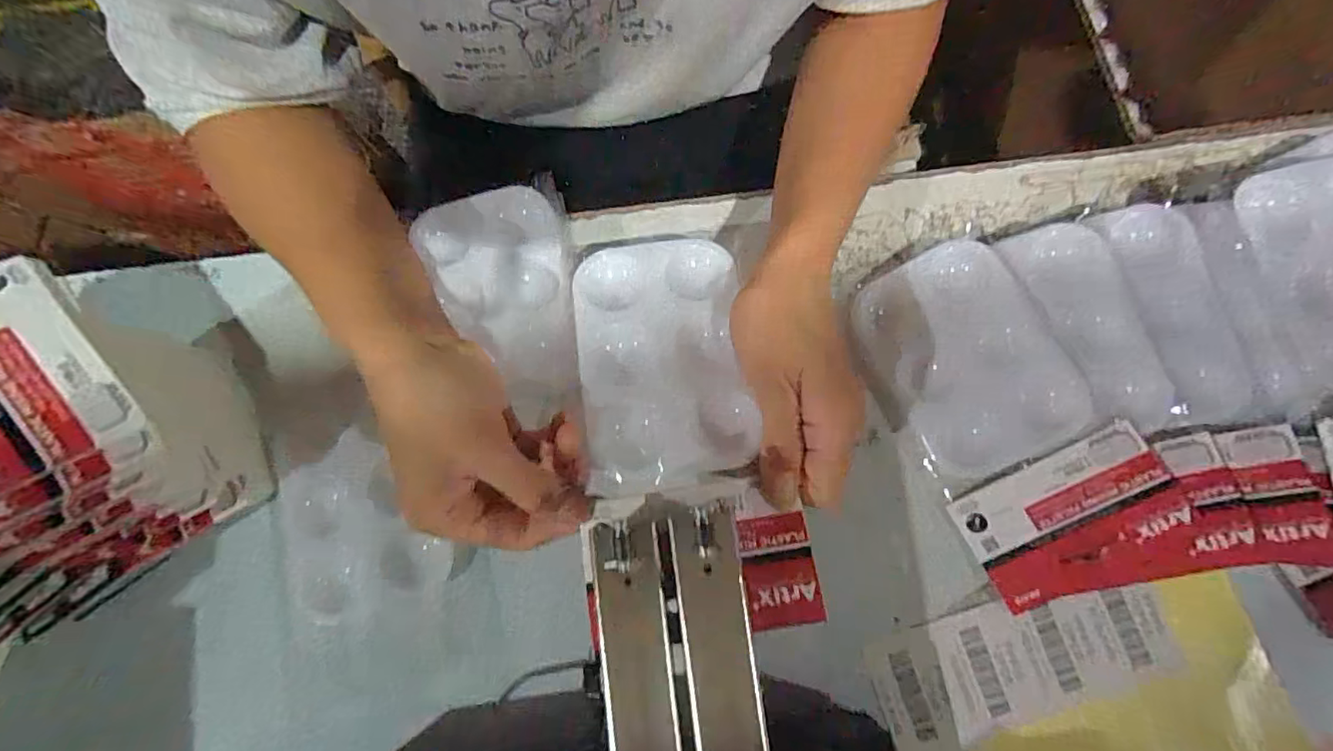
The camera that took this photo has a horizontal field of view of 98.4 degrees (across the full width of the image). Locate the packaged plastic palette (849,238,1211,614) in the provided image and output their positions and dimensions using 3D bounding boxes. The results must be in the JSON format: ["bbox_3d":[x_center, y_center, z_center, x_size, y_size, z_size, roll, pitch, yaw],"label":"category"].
[{"bbox_3d":[0.184,0.023,0.321,0.098,0.015,0.200,-29,76,10],"label":"packaged plastic palette"}]

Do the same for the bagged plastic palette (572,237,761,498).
[{"bbox_3d":[-0.003,-0.009,0.282,0.079,0.014,0.126,-6,76,1],"label":"bagged plastic palette"}]

